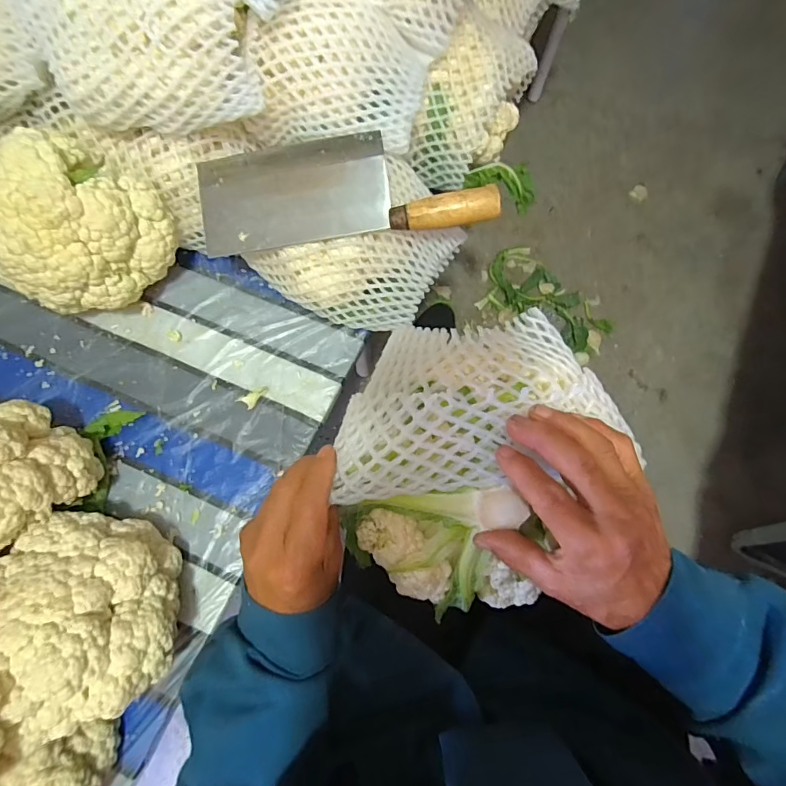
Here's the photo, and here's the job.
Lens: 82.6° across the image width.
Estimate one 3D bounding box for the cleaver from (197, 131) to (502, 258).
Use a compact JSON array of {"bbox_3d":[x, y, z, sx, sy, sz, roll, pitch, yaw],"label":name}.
[{"bbox_3d":[-0.046,-0.197,0.431,0.281,0.024,0.103,-5,87,5],"label":"cleaver"}]

